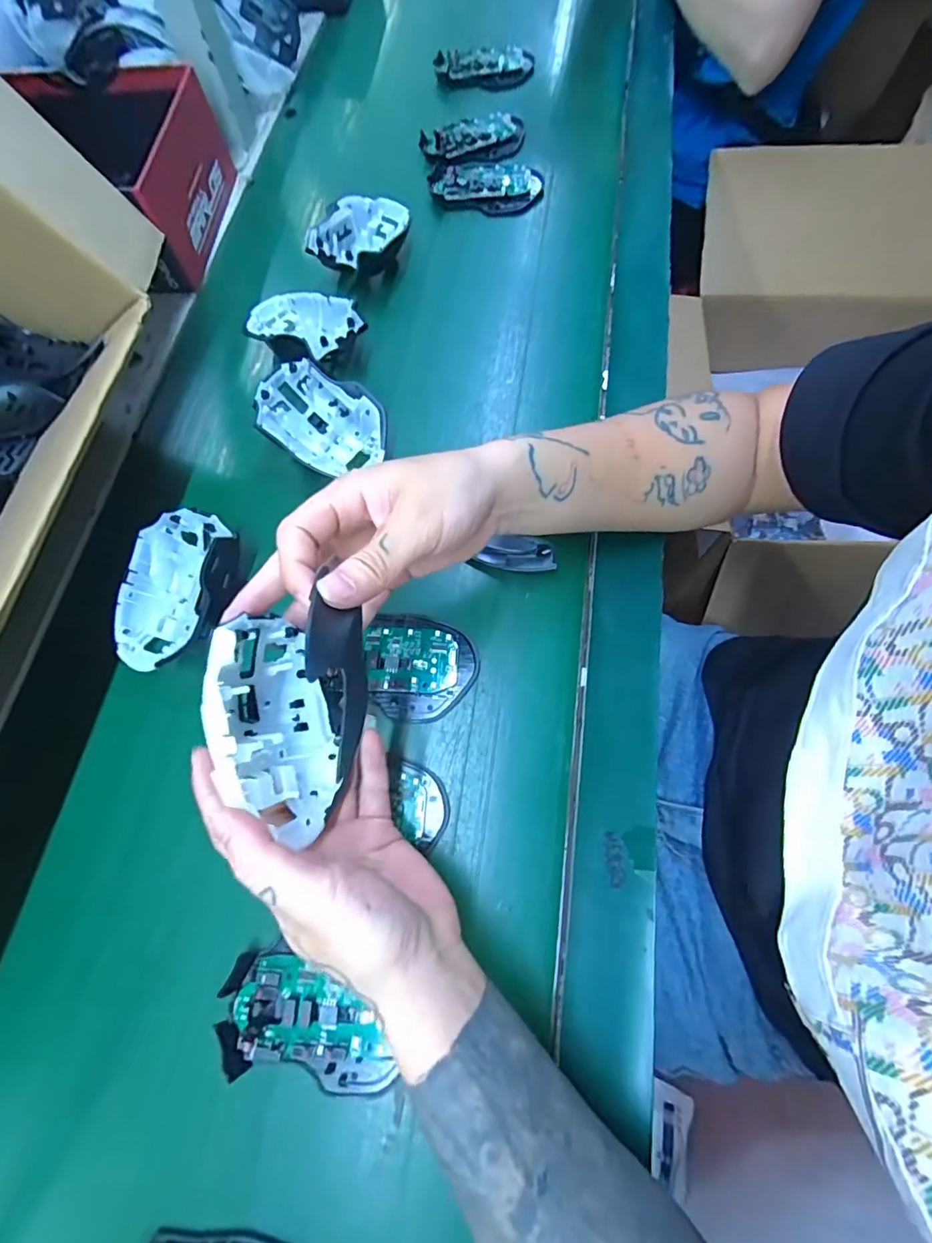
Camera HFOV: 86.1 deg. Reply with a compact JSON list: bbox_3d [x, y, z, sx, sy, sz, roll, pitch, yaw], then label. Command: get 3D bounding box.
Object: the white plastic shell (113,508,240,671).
[{"bbox_3d":[-0.210,-0.022,0.359,0.076,0.036,0.113,13,71,6],"label":"white plastic shell"}]

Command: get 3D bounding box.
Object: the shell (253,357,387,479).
[{"bbox_3d":[-0.114,-0.157,0.401,0.104,0.042,0.073,35,75,13],"label":"shell"}]

